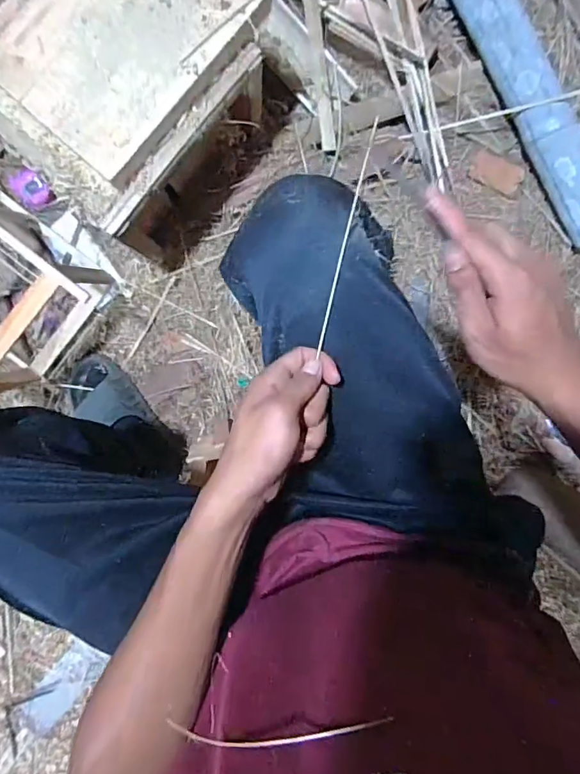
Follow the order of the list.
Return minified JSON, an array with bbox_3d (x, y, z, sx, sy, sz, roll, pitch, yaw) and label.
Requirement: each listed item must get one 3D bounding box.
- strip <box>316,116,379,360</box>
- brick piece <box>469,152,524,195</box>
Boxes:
[{"bbox_3d":[0.044,-0.119,0.383,0.004,0.006,0.178,14,94,-2],"label":"strip"},{"bbox_3d":[0.360,-0.374,0.854,0.090,0.013,0.046,26,93,-3],"label":"brick piece"}]

